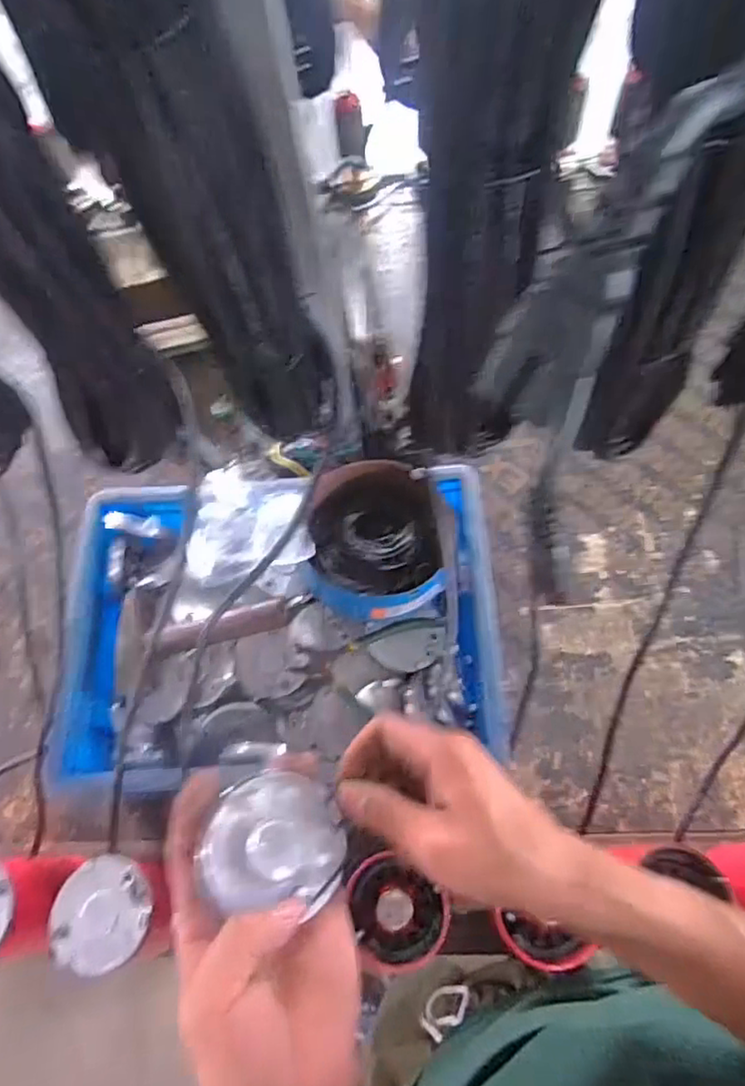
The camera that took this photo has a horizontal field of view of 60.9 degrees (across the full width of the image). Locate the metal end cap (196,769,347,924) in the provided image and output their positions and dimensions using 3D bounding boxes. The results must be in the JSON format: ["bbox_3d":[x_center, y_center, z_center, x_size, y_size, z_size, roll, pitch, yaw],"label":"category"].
[{"bbox_3d":[-0.050,0.154,0.332,0.073,0.009,0.064,8,60,-18],"label":"metal end cap"}]

